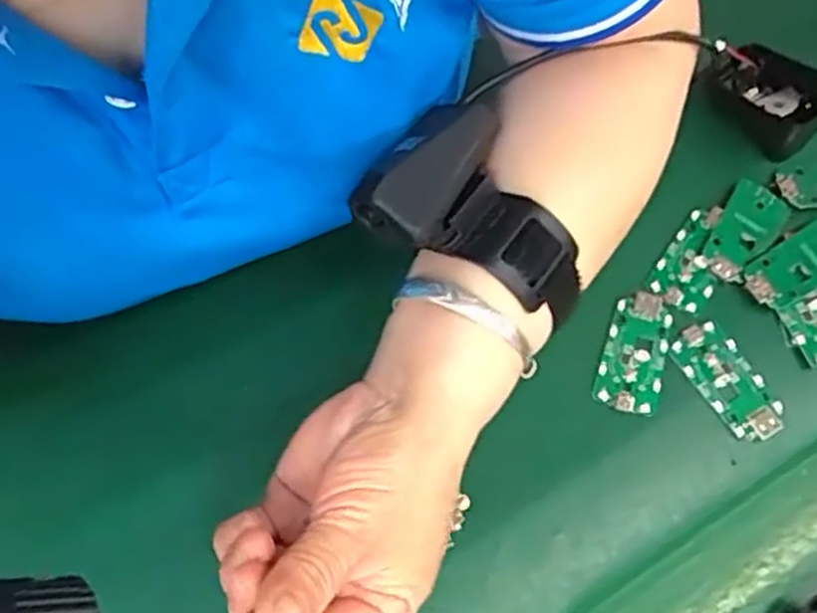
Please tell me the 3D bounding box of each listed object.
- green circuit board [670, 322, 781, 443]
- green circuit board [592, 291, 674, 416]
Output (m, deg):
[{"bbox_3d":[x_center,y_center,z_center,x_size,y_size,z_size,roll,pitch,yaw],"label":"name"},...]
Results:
[{"bbox_3d":[0.164,0.038,0.390,0.030,0.007,0.064,-30,73,-13],"label":"green circuit board"},{"bbox_3d":[0.118,0.024,0.396,0.031,0.004,0.065,19,69,5],"label":"green circuit board"}]

